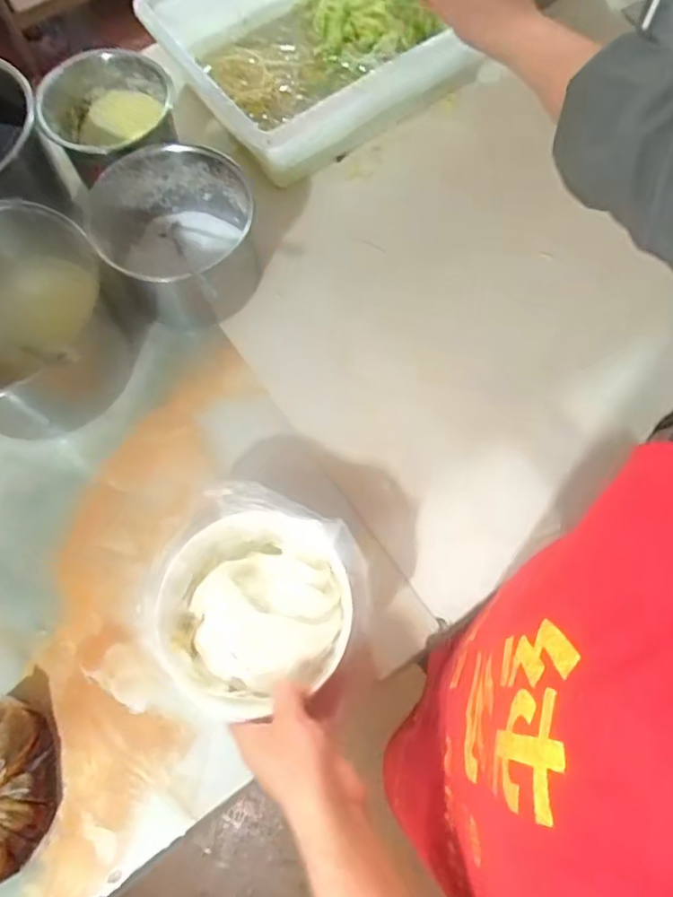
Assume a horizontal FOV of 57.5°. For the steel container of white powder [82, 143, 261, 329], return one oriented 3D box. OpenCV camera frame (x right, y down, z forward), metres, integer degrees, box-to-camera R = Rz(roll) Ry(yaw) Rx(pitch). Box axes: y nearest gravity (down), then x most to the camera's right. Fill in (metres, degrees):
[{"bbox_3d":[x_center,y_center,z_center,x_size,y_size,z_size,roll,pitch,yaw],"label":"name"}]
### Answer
[{"bbox_3d":[-0.160,-0.223,0.634,0.147,0.096,0.150,0,69,1],"label":"steel container of white powder"}]

